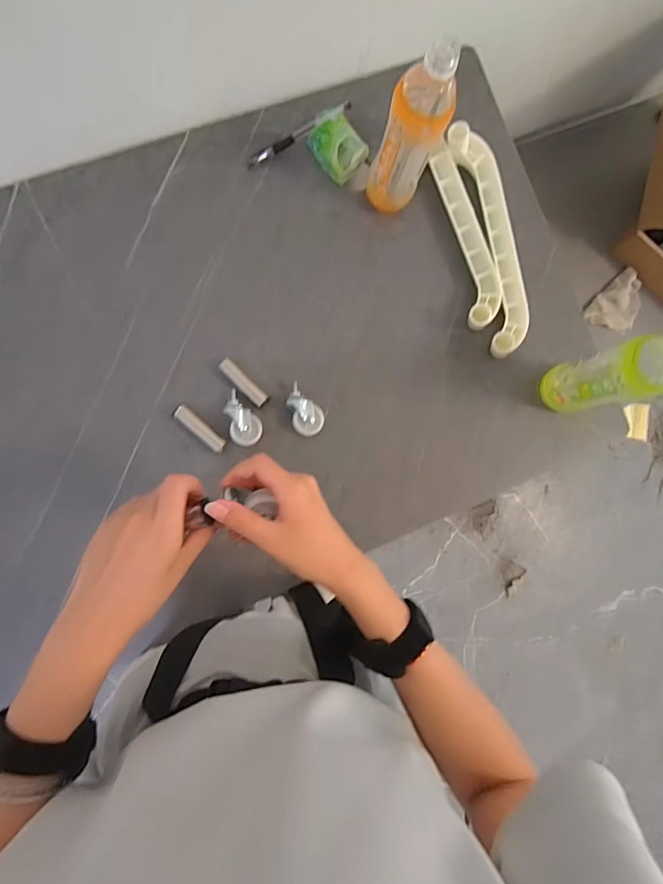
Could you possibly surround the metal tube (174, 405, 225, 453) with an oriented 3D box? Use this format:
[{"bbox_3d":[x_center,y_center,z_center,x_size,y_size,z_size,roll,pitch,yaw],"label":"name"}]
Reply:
[{"bbox_3d":[-0.163,-0.015,0.555,0.072,0.022,0.020,42,83,-3],"label":"metal tube"}]

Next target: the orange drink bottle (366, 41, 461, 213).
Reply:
[{"bbox_3d":[0.091,-0.346,0.500,0.060,0.213,0.072,23,84,-5],"label":"orange drink bottle"}]

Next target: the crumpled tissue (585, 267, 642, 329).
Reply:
[{"bbox_3d":[0.610,-0.284,0.945,0.147,0.032,0.095,-42,91,-7],"label":"crumpled tissue"}]

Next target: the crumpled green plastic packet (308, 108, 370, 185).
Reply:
[{"bbox_3d":[0.007,-0.387,0.583,0.052,0.044,0.084,-36,92,-8],"label":"crumpled green plastic packet"}]

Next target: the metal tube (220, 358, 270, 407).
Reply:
[{"bbox_3d":[-0.112,-0.074,0.566,0.073,0.018,0.020,42,83,-3],"label":"metal tube"}]

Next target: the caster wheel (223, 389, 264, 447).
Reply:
[{"bbox_3d":[-0.116,-0.027,0.561,0.041,0.021,0.067,-37,92,-7],"label":"caster wheel"}]

